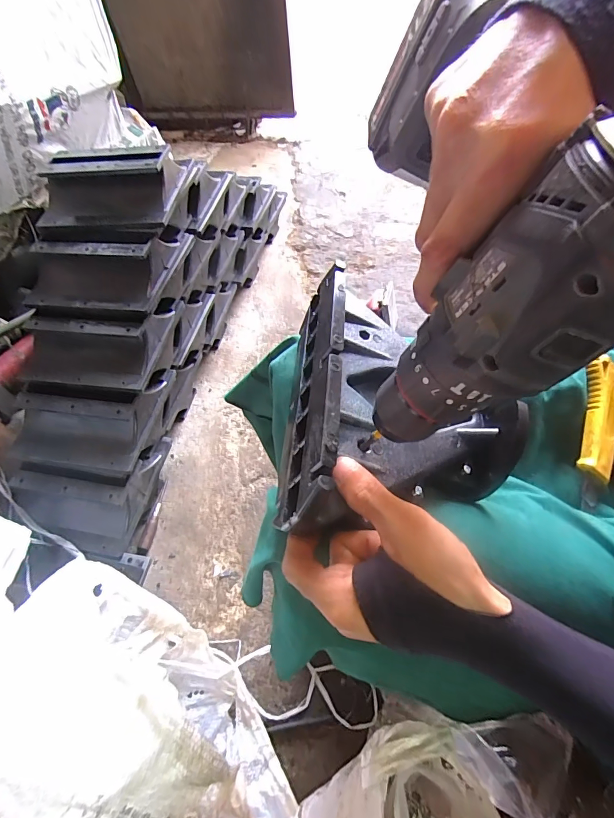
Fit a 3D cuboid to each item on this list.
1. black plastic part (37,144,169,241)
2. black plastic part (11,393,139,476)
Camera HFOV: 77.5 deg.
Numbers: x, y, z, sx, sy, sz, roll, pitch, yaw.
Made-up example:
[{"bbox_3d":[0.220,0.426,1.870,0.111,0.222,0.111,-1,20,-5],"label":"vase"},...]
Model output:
[{"bbox_3d":[-0.357,-0.388,0.683,0.232,0.080,0.155,5,56,7],"label":"black plastic part"},{"bbox_3d":[-0.406,0.041,0.659,0.233,0.061,0.103,5,56,7],"label":"black plastic part"}]

